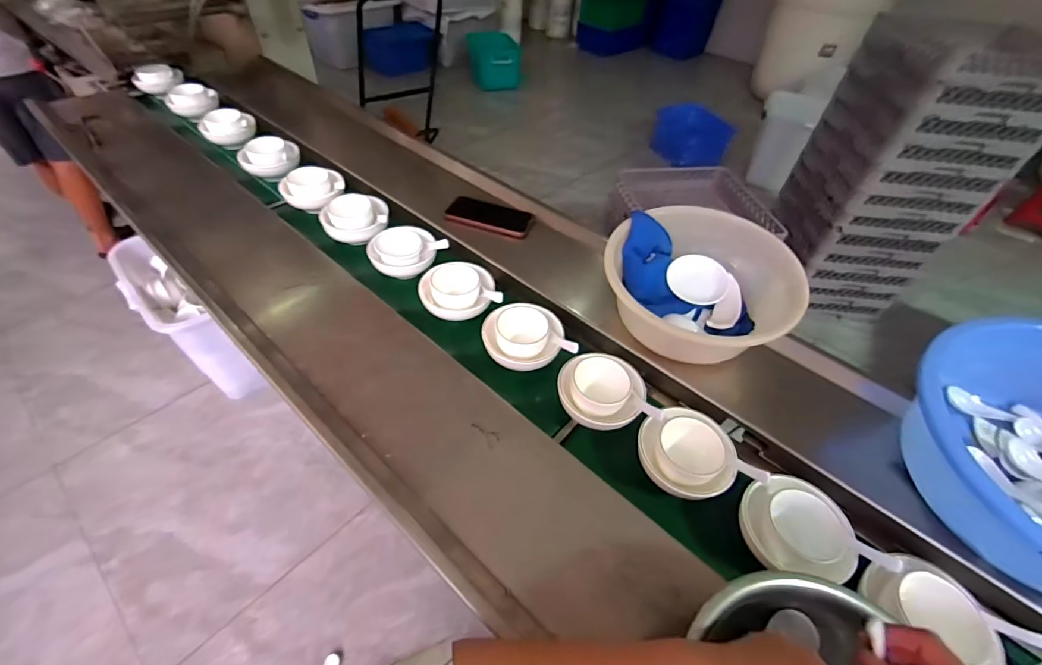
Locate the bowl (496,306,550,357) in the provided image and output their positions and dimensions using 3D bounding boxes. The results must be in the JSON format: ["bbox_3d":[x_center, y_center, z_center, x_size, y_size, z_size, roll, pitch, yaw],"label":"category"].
[{"bbox_3d":[0.002,0.003,0.658,0.074,0.043,0.069,5,50,-6],"label":"bowl"}]

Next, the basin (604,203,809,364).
[{"bbox_3d":[0.249,-0.063,0.660,0.257,0.124,0.246,5,50,-6],"label":"basin"}]

